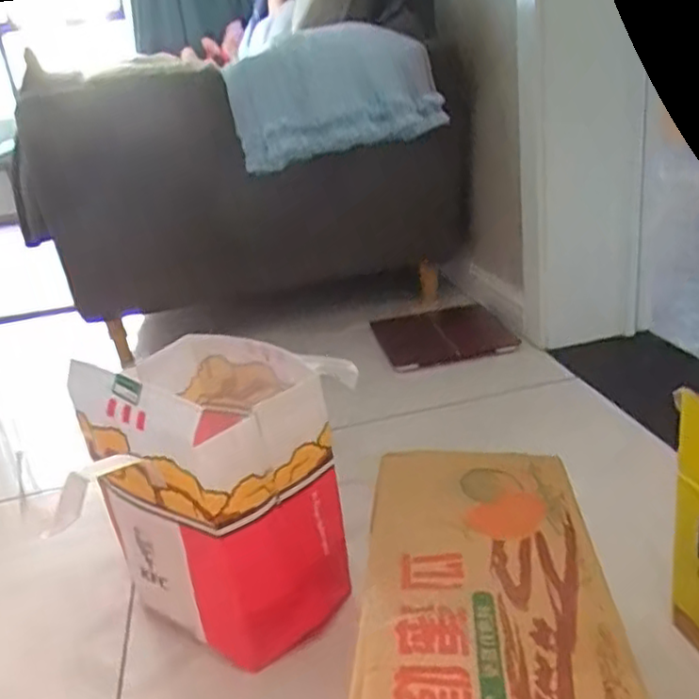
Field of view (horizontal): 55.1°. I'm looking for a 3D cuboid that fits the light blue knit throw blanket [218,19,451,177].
[{"bbox_3d":[-0.037,-0.507,1.311,0.404,0.233,0.191,-21,27,-30],"label":"light blue knit throw blanket"}]

